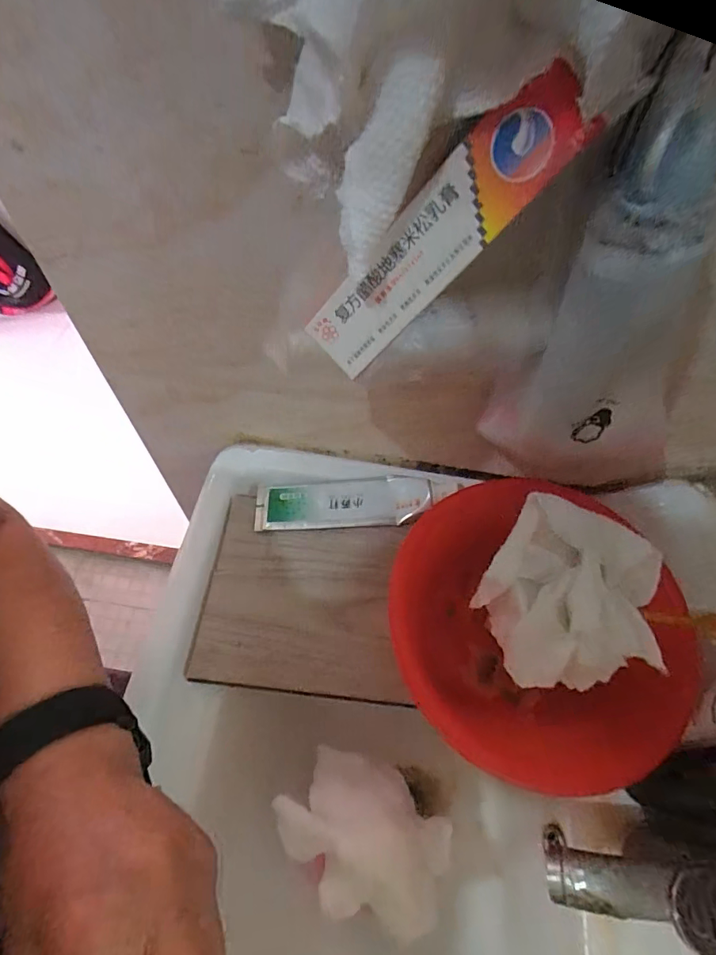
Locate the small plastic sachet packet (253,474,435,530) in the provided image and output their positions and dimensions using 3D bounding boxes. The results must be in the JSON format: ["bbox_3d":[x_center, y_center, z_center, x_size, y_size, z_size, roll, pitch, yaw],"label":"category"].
[{"bbox_3d":[-0.015,0.024,0.450,0.166,0.018,0.048,-2,58,-3],"label":"small plastic sachet packet"}]

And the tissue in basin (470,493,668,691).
[{"bbox_3d":[0.142,0.089,0.321,0.111,0.080,0.116,26,60,14],"label":"tissue in basin"}]

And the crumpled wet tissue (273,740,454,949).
[{"bbox_3d":[0.006,0.272,0.352,0.125,0.081,0.094,37,63,19],"label":"crumpled wet tissue"}]

